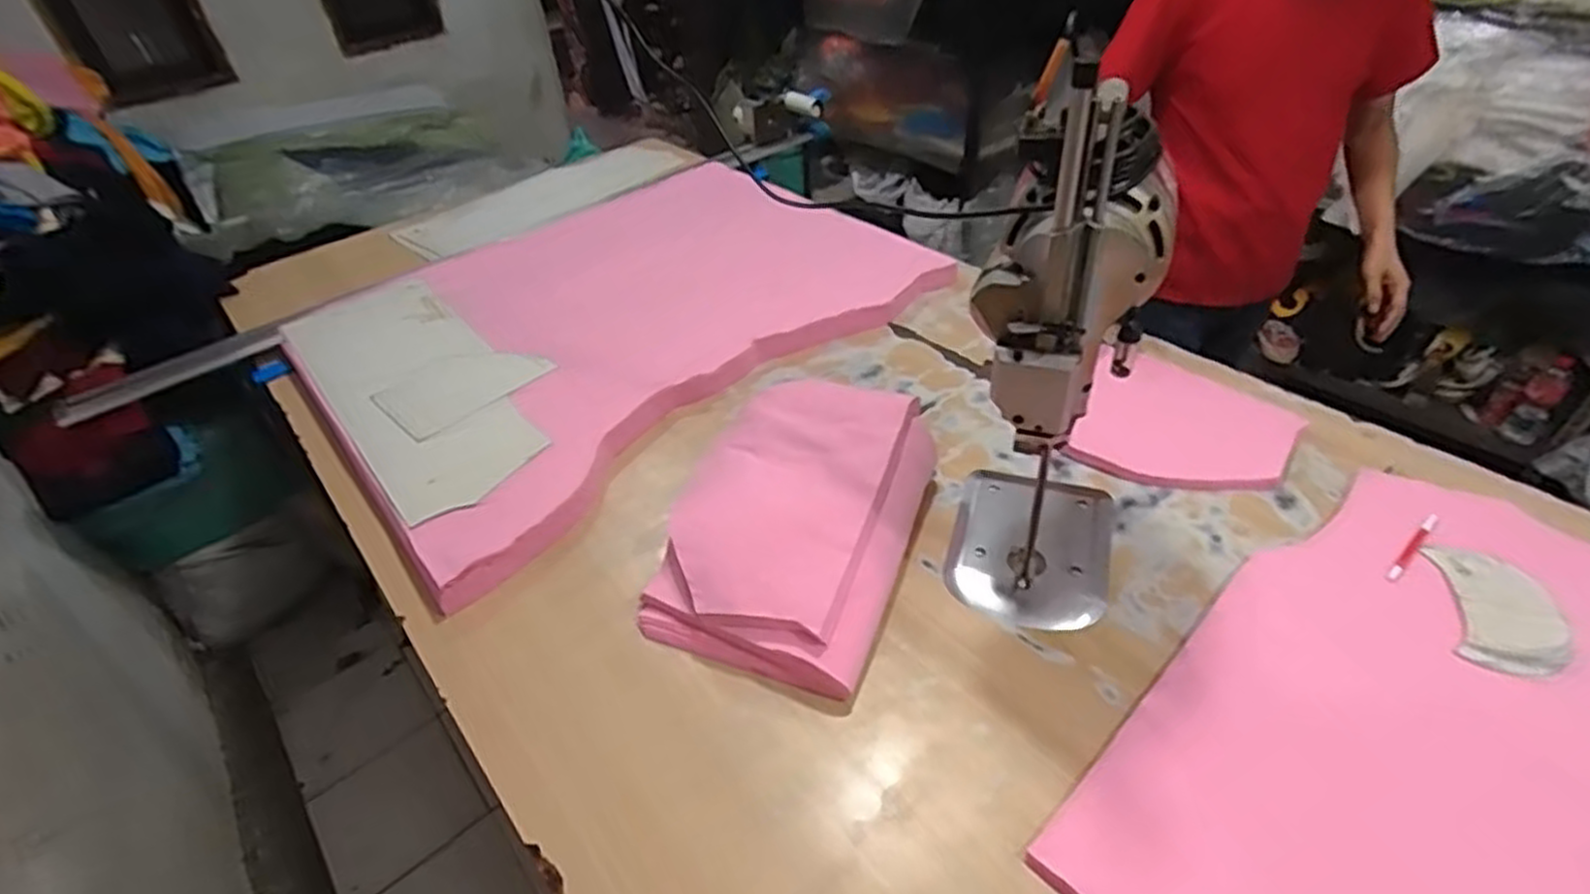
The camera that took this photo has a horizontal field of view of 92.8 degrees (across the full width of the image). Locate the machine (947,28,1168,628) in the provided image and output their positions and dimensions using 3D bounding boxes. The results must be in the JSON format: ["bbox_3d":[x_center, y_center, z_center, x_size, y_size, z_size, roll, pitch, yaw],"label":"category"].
[{"bbox_3d":[0.295,-0.078,0.804,0.193,0.551,0.241,15,44,22],"label":"machine"}]

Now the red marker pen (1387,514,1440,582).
[{"bbox_3d":[0.742,0.122,0.910,0.143,0.009,0.013,-31,48,-29],"label":"red marker pen"}]

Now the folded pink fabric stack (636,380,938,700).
[{"bbox_3d":[-0.005,0.077,0.955,0.294,0.127,0.384,12,44,20],"label":"folded pink fabric stack"}]

